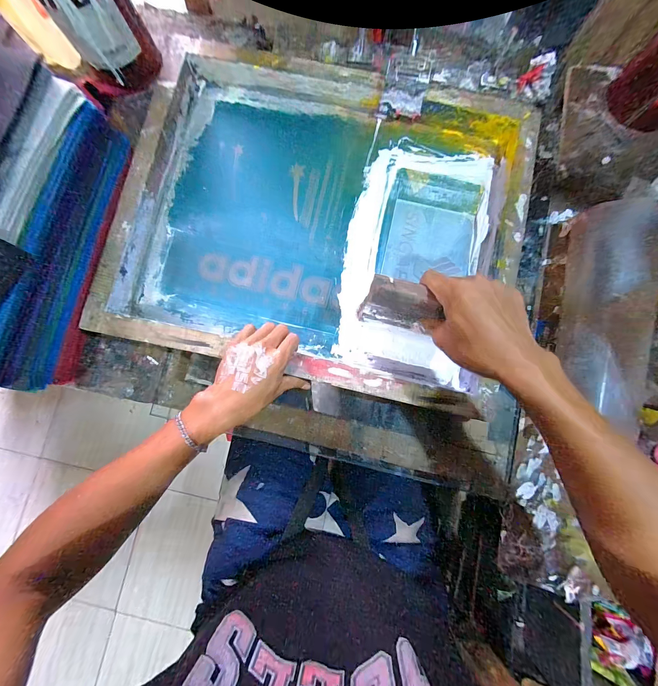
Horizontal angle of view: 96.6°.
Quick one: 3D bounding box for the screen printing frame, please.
[{"bbox_3d":[-0.008,-0.172,0.424,0.519,0.062,0.431,13,86,2],"label":"screen printing frame"}]

